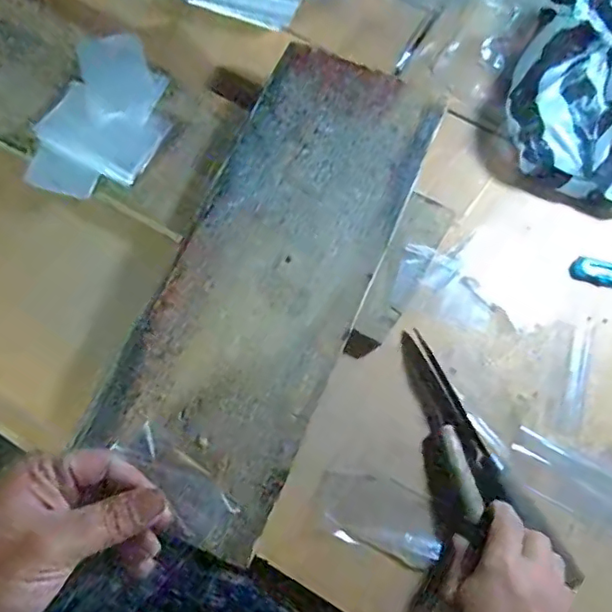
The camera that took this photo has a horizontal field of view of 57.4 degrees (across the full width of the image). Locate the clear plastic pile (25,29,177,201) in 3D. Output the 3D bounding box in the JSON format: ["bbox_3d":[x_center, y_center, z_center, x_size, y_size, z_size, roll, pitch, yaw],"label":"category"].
[{"bbox_3d":[-0.206,-0.197,0.581,0.116,0.026,0.188,15,74,5],"label":"clear plastic pile"}]

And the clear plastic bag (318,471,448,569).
[{"bbox_3d":[0.064,0.181,0.484,0.108,0.006,0.060,19,57,11],"label":"clear plastic bag"}]

